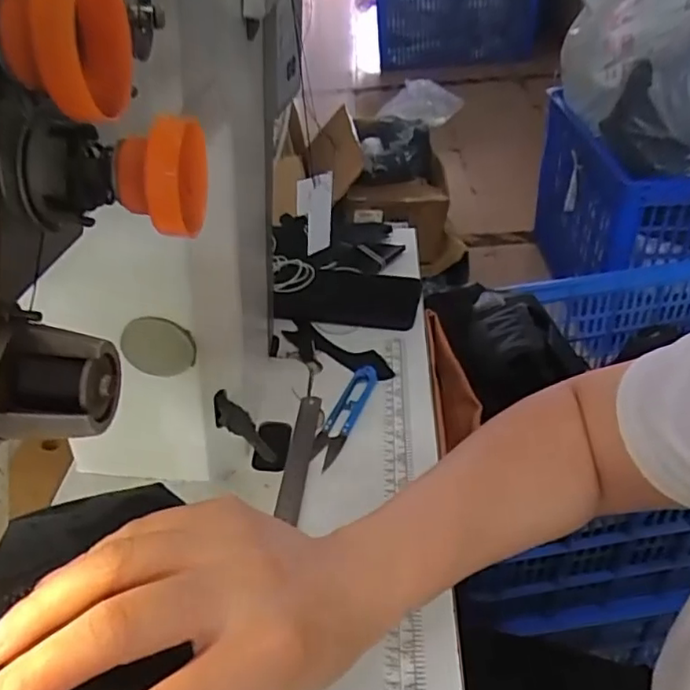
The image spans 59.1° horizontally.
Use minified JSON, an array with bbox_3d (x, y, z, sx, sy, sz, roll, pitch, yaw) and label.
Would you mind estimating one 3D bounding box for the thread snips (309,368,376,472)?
[{"bbox_3d":[-0.001,0.058,0.529,0.026,0.012,0.113,14,41,18],"label":"thread snips"}]

